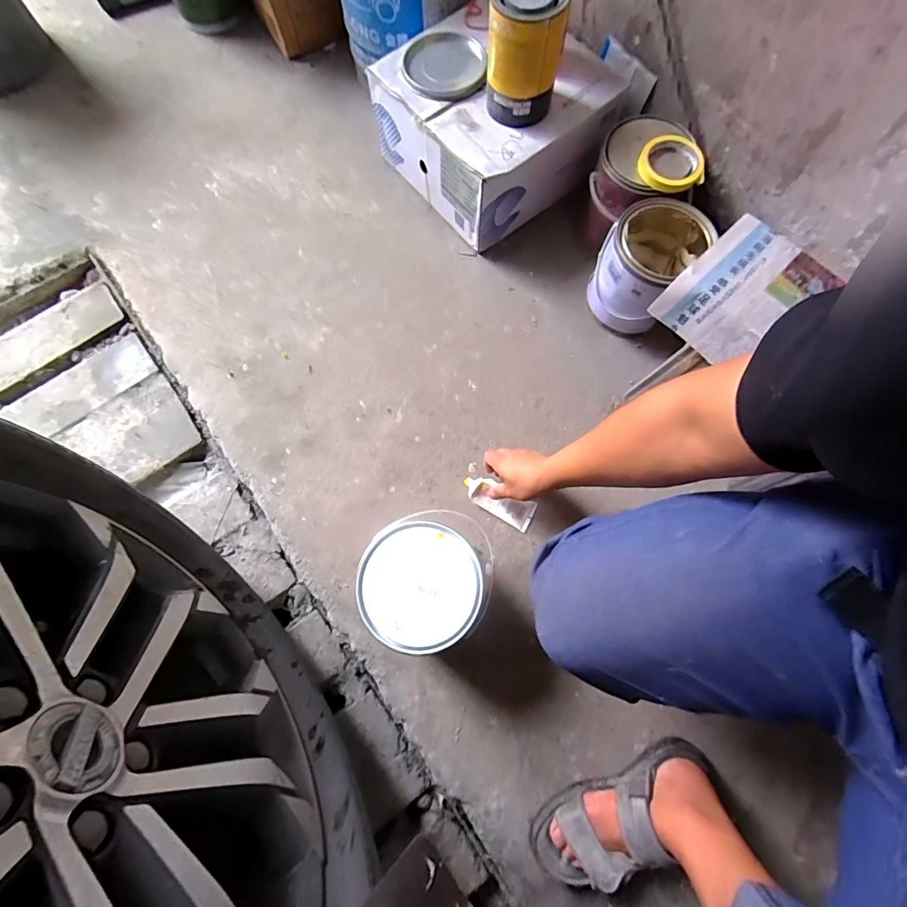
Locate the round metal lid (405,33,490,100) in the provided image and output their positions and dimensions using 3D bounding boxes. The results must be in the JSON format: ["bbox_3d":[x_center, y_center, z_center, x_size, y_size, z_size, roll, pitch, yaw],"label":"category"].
[{"bbox_3d":[-0.017,-0.682,0.710,0.140,0.015,0.154,0,74,-1],"label":"round metal lid"}]

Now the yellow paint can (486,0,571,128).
[{"bbox_3d":[0.107,-0.607,0.624,0.106,0.145,0.112,0,74,-1],"label":"yellow paint can"}]

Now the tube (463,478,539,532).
[{"bbox_3d":[0.075,0.078,0.673,0.124,0.022,0.048,29,77,-1],"label":"tube"}]

